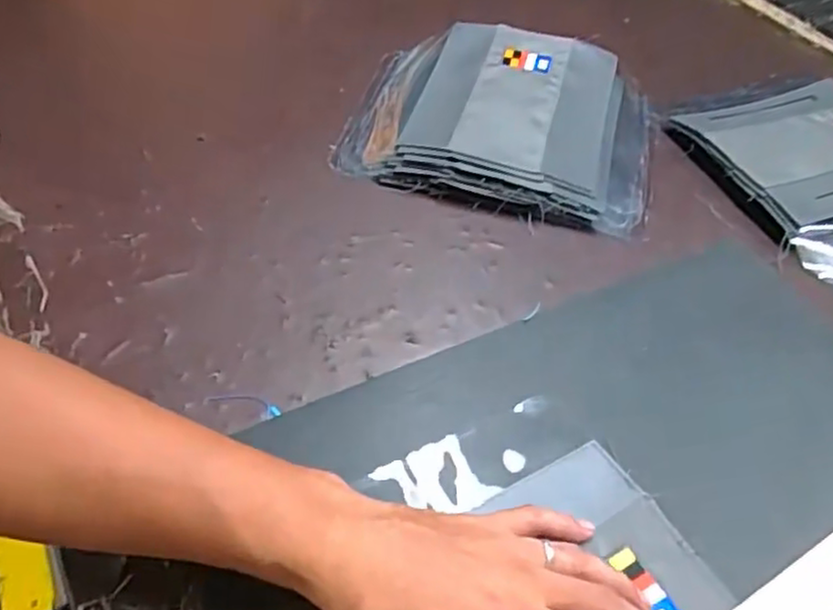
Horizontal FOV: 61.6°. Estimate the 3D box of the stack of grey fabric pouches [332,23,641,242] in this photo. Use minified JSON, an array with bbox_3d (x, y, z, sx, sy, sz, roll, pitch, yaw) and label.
[{"bbox_3d":[0.084,-0.183,0.661,0.278,0.038,0.251,15,48,7],"label":"stack of grey fabric pouches"}]

